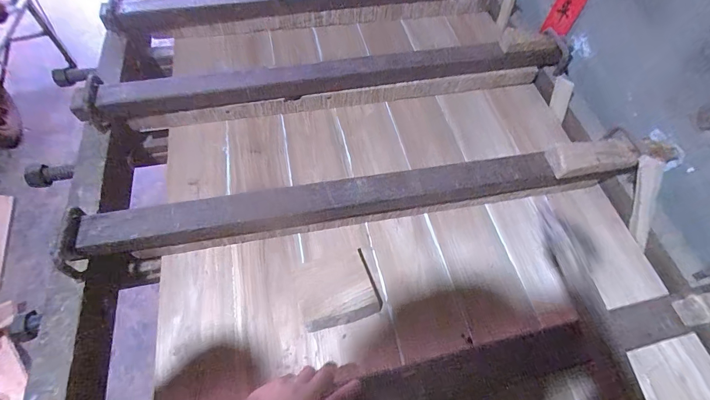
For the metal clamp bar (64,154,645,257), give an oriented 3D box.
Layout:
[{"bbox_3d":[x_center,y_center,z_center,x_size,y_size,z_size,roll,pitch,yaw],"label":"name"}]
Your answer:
[{"bbox_3d":[0.038,-0.002,0.662,1.017,0.117,0.068,-9,62,-7],"label":"metal clamp bar"}]

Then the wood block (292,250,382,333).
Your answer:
[{"bbox_3d":[-0.034,0.156,0.622,0.140,0.042,0.124,-13,62,-9],"label":"wood block"}]

